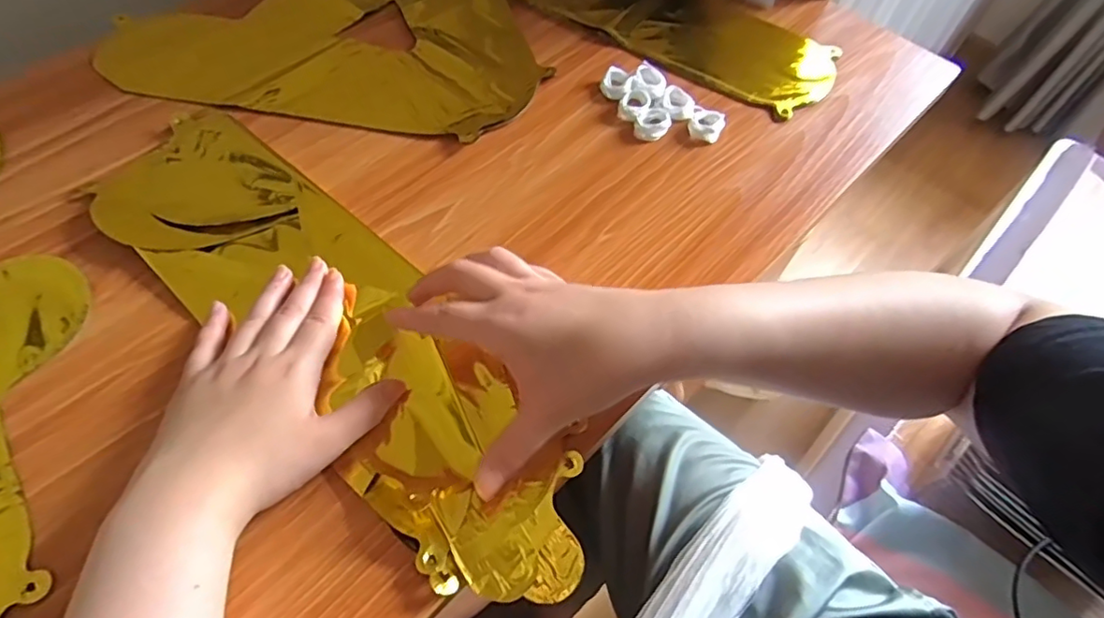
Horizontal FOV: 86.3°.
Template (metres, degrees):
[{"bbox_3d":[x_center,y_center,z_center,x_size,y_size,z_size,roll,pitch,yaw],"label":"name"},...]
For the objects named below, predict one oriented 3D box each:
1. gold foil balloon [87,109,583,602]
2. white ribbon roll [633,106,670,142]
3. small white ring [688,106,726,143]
[{"bbox_3d":[-0.145,0.009,0.380,0.122,0.022,0.422,-39,69,-23],"label":"gold foil balloon"},{"bbox_3d":[0.083,-0.152,0.485,0.027,0.009,0.037,21,60,9],"label":"white ribbon roll"},{"bbox_3d":[0.128,-0.153,0.486,0.028,0.009,0.033,18,60,7],"label":"small white ring"}]

